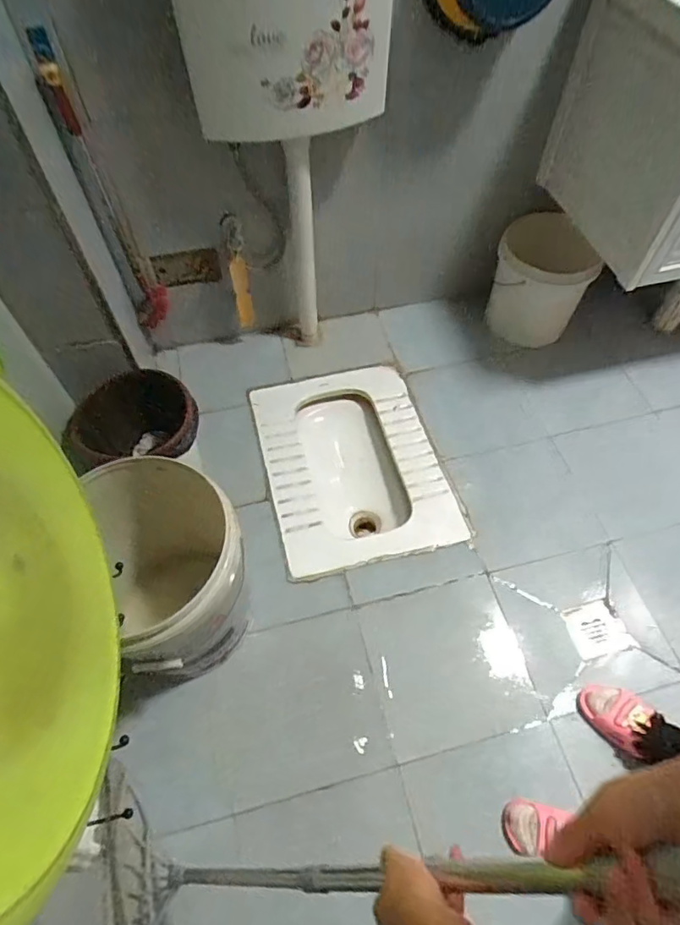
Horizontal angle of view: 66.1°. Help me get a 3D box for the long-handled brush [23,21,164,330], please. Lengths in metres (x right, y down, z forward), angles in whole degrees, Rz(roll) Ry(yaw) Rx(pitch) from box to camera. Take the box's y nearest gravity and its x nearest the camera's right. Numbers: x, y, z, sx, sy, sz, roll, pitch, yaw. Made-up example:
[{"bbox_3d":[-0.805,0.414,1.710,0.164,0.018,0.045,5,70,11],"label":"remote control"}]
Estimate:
[{"bbox_3d":[-0.480,-0.537,1.124,0.085,0.596,0.057,-31,62,-18],"label":"long-handled brush"}]

